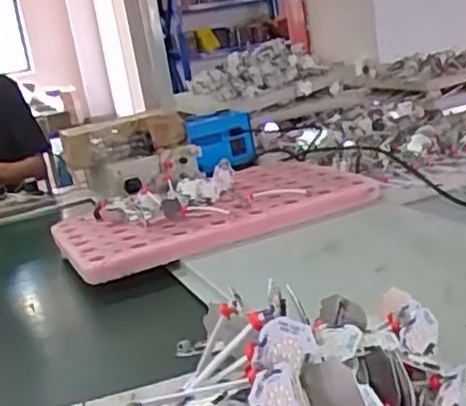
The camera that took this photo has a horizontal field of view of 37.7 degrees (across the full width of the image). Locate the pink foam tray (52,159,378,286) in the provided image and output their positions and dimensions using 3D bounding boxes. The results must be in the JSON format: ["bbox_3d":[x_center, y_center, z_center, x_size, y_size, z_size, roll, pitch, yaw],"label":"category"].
[{"bbox_3d":[-0.041,0.009,1.309,0.574,0.046,0.377,-16,15,-23],"label":"pink foam tray"}]

